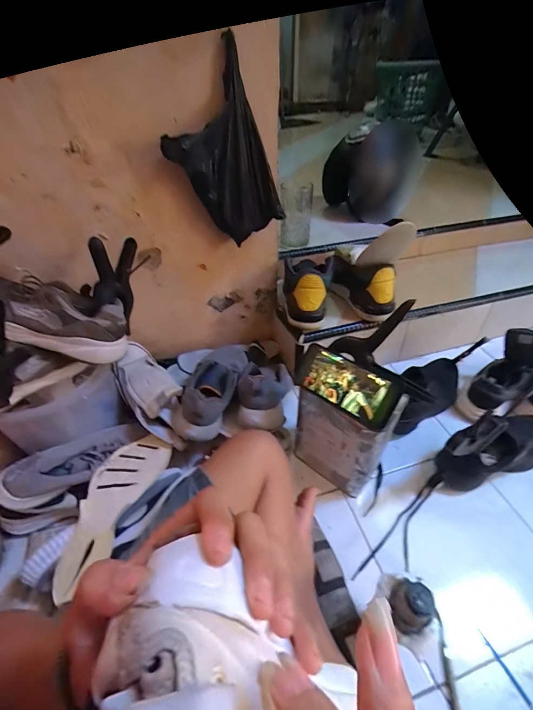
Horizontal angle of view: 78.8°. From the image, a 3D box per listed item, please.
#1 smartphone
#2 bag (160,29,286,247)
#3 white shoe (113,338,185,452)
[{"bbox_3d":[0.130,0.051,0.537,0.166,0.080,0.014,30,8,26],"label":"smartphone"},{"bbox_3d":[-0.065,-0.391,0.654,0.204,0.288,0.052,-44,45,-8],"label":"bag"},{"bbox_3d":[-0.245,0.076,0.689,0.102,0.076,0.254,-25,61,-23],"label":"white shoe"}]

